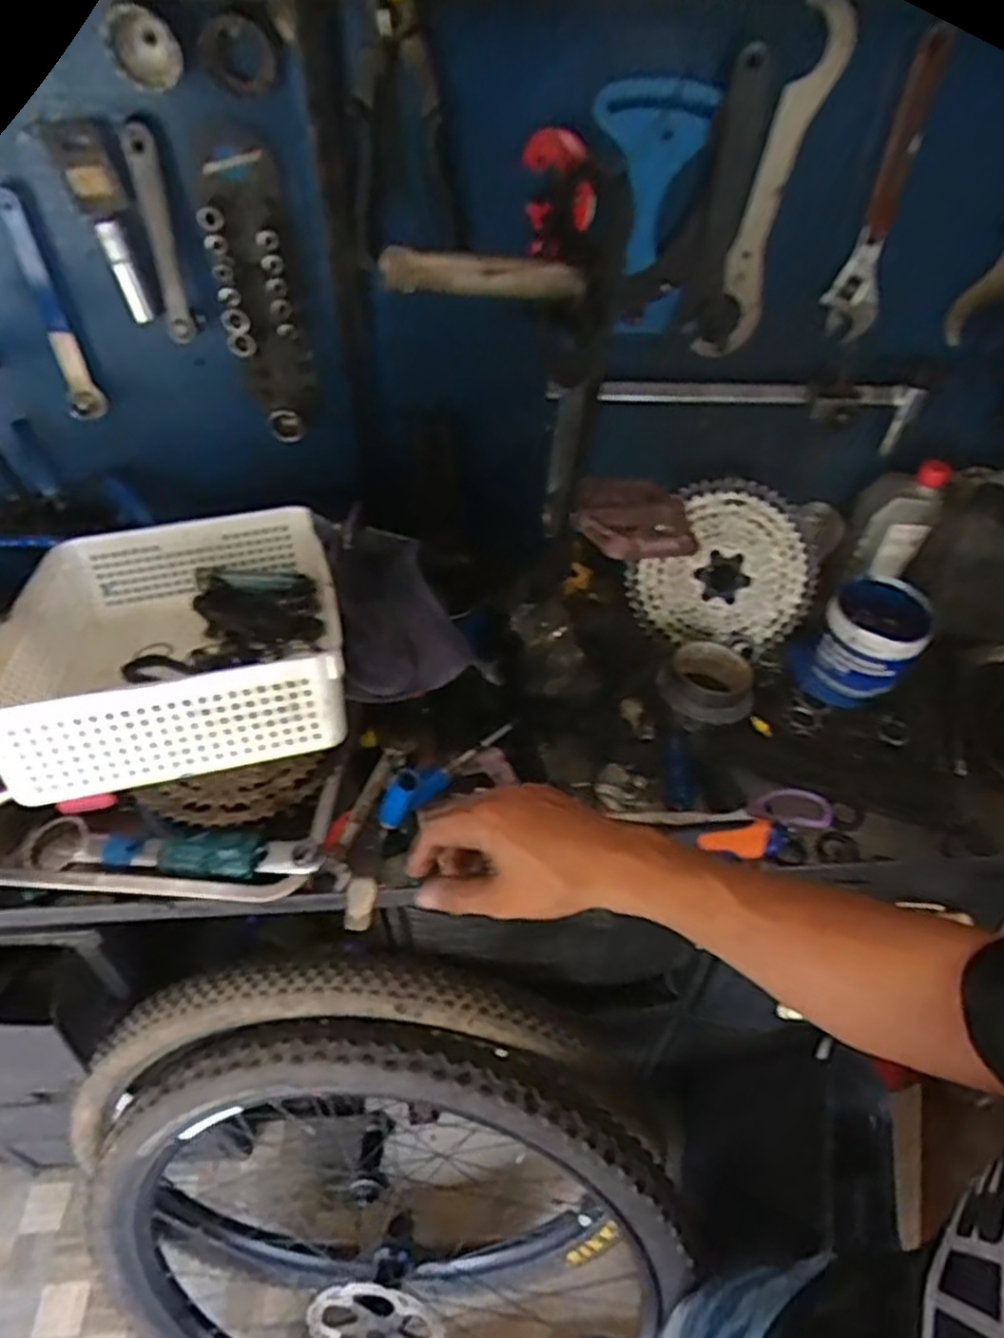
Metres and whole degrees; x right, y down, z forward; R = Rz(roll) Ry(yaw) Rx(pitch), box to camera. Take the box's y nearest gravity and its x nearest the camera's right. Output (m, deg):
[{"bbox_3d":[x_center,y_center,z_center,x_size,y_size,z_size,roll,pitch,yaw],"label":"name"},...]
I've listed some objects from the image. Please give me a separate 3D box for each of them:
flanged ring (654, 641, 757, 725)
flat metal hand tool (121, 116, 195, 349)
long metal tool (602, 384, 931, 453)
[{"bbox_3d":[0.221,0.013,0.821,0.099,0.034,0.109,14,49,11],"label":"flanged ring"},{"bbox_3d":[-0.289,-0.361,0.640,0.028,0.161,0.010,11,42,7],"label":"flat metal hand tool"},{"bbox_3d":[0.277,-0.277,0.814,0.342,0.060,0.020,1,48,0],"label":"long metal tool"}]

